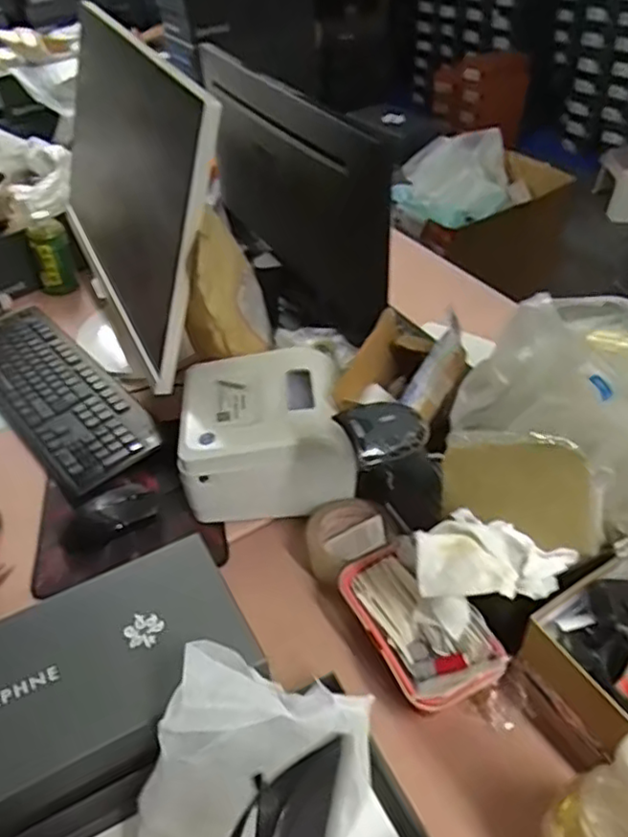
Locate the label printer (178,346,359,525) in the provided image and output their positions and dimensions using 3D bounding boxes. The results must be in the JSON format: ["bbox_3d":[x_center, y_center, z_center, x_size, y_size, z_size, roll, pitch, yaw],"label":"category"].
[{"bbox_3d":[-0.054,0.018,0.795,0.185,0.122,0.165,-3,42,1],"label":"label printer"}]

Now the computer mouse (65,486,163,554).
[{"bbox_3d":[-0.240,0.118,0.788,0.116,0.037,0.066,-34,50,-29],"label":"computer mouse"}]

